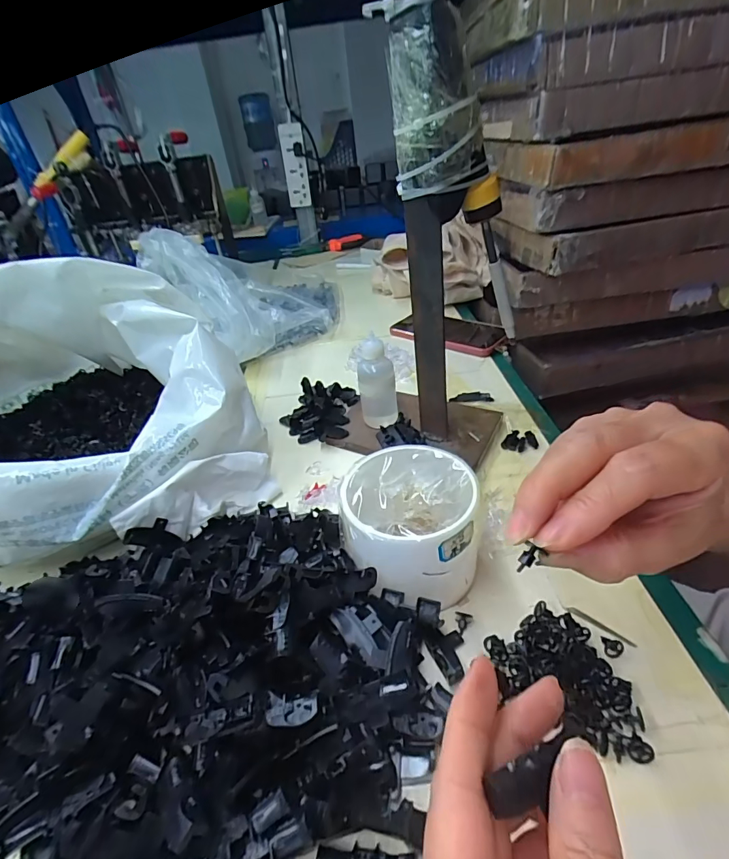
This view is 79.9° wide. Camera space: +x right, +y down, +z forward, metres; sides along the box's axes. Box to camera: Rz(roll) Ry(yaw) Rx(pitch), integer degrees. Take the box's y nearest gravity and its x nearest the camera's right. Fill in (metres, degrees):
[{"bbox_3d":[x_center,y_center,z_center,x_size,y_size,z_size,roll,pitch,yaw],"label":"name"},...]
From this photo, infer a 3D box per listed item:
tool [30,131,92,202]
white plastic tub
[{"bbox_3d":[-0.526,-0.456,0.759,0.139,0.040,0.031,-40,37,7],"label":"tool"},{"bbox_3d":[0.031,0.068,0.286,0.086,0.070,0.094,-5,35,4],"label":"white plastic tub"}]

